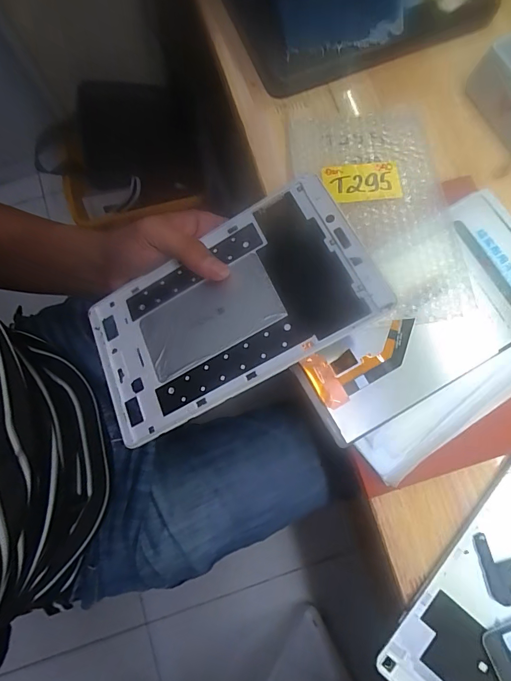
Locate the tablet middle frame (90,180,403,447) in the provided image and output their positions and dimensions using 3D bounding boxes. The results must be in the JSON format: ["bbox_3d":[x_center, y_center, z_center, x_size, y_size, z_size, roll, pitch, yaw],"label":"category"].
[{"bbox_3d":[-0.024,-0.020,0.276,0.203,0.008,0.115,-29,69,11],"label":"tablet middle frame"}]

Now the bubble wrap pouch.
[{"bbox_3d":[0.109,-0.118,0.348,0.130,0.016,0.214,-5,79,-1],"label":"bubble wrap pouch"}]

